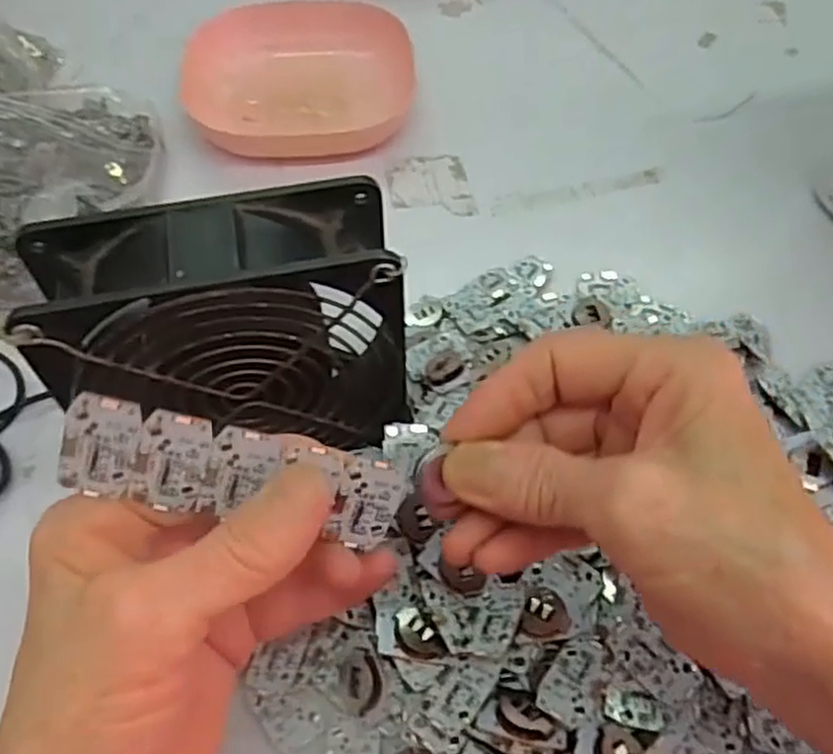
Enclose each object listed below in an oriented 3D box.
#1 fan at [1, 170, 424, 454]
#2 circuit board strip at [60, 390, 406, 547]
[{"bbox_3d":[-0.064,-0.007,0.267,0.117,0.120,0.045,-10,56,-6],"label":"fan"},{"bbox_3d":[-0.047,0.027,0.195,0.089,0.029,0.004,15,23,-16],"label":"circuit board strip"}]

